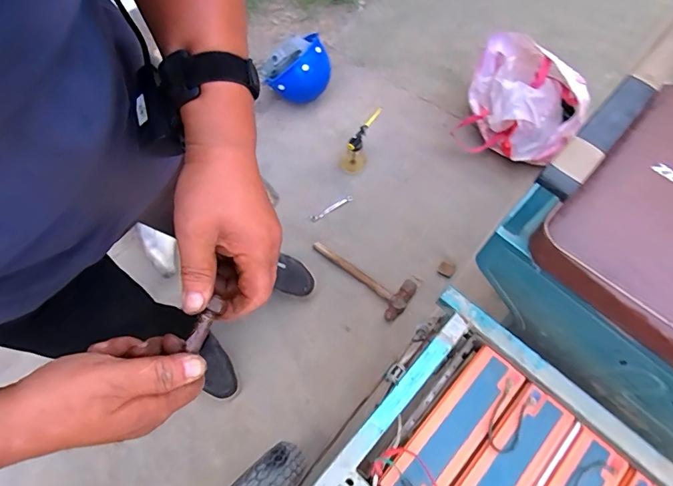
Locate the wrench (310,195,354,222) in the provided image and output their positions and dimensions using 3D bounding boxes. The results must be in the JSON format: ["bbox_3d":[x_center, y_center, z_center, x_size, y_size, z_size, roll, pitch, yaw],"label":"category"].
[{"bbox_3d":[-0.014,-0.104,1.278,0.144,0.004,0.021,-29,71,-10],"label":"wrench"}]

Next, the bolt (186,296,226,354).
[{"bbox_3d":[-0.098,0.060,0.311,0.011,0.010,0.040,26,86,11],"label":"bolt"}]

